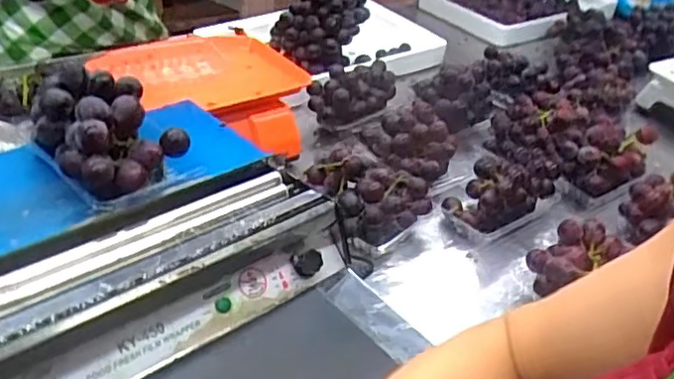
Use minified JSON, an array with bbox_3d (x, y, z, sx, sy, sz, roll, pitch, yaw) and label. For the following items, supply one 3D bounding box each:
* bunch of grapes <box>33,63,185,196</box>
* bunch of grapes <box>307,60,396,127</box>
[{"bbox_3d":[-0.217,-0.053,0.604,0.137,0.085,0.111,28,40,30],"label":"bunch of grapes"},{"bbox_3d":[0.026,-0.156,1.043,0.094,0.067,0.164,19,36,19],"label":"bunch of grapes"}]

